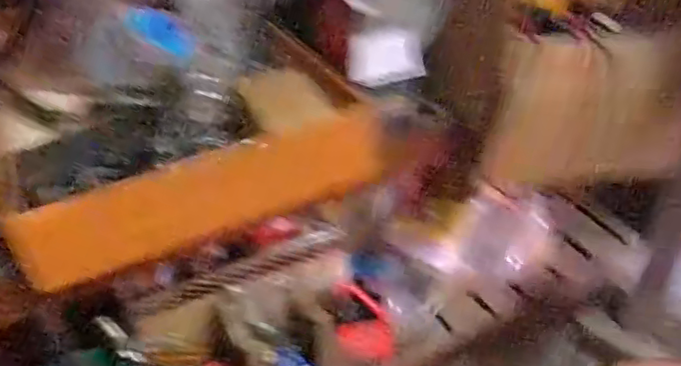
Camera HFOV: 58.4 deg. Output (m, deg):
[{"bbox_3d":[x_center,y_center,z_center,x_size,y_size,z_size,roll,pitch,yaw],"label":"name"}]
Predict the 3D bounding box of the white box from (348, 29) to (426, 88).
[{"bbox_3d":[0.038,-0.105,0.508,0.063,0.041,0.012,-11,37,-11],"label":"white box"}]

